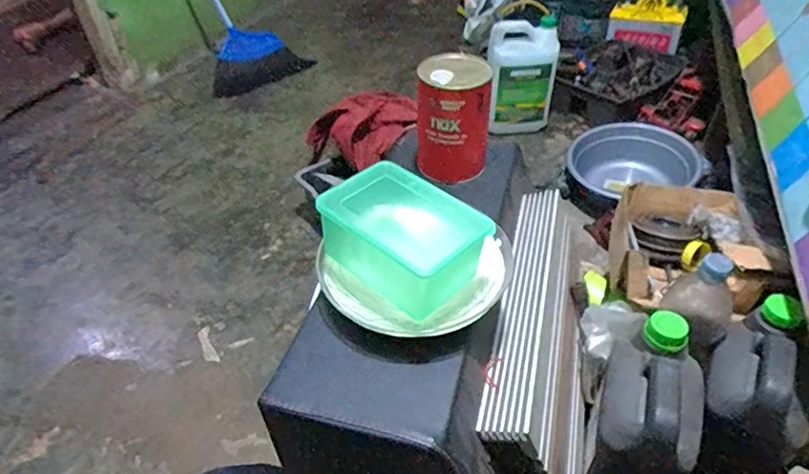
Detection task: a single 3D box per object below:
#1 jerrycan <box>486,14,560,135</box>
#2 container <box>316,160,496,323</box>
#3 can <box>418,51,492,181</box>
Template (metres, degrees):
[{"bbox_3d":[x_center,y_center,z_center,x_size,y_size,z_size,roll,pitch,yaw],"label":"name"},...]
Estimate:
[{"bbox_3d":[0.322,-0.448,1.510,0.193,0.305,0.105,-10,43,-9],"label":"jerrycan"},{"bbox_3d":[-0.003,-0.004,0.570,0.166,0.089,0.115,32,52,31],"label":"container"},{"bbox_3d":[0.070,-0.164,0.749,0.096,0.152,0.090,4,43,6],"label":"can"}]

